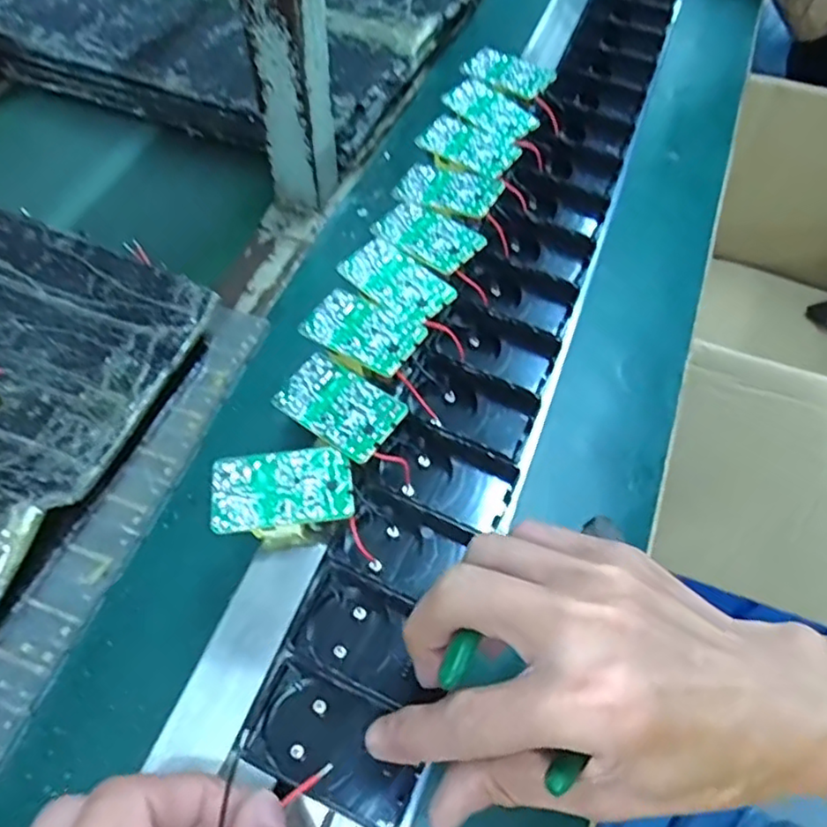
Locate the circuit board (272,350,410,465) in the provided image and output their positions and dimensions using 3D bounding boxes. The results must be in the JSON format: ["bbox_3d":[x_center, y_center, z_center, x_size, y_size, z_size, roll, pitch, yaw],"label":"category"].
[{"bbox_3d":[-0.037,-0.005,0.319,0.063,0.012,0.037,35,64,18],"label":"circuit board"}]

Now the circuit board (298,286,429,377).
[{"bbox_3d":[-0.028,-0.046,0.346,0.064,0.009,0.037,31,63,16],"label":"circuit board"}]

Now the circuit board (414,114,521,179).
[{"bbox_3d":[0.035,-0.177,0.426,0.065,0.005,0.042,32,65,18],"label":"circuit board"}]

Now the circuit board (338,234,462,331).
[{"bbox_3d":[-0.010,-0.076,0.365,0.064,0.005,0.037,40,66,20],"label":"circuit board"}]

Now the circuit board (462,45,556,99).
[{"bbox_3d":[0.068,-0.252,0.471,0.065,0.005,0.035,32,72,20],"label":"circuit board"}]

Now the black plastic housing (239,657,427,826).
[{"bbox_3d":[-0.032,0.140,0.271,0.072,0.024,0.043,23,61,11],"label":"black plastic housing"}]

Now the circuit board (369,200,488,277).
[{"bbox_3d":[0.008,-0.107,0.381,0.065,0.010,0.037,38,66,20],"label":"circuit board"}]

